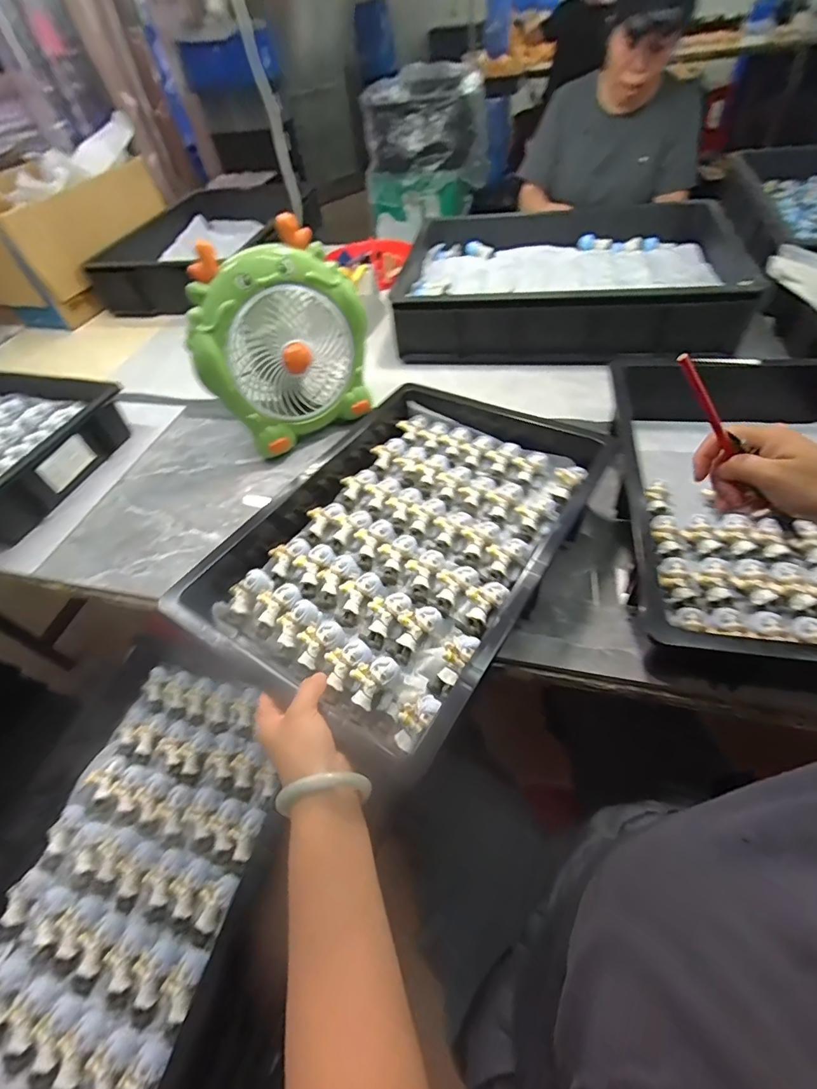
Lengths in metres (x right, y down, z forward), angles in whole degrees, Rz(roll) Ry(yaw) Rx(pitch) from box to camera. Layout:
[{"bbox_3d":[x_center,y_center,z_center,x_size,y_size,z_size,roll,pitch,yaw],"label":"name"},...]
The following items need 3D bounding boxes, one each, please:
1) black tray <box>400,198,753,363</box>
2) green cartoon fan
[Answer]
[{"bbox_3d":[0.303,-0.525,0.905,0.591,0.139,0.402,8,54,10],"label":"black tray"},{"bbox_3d":[-0.198,-0.309,0.683,0.240,0.263,0.164,-29,56,-16],"label":"green cartoon fan"}]

